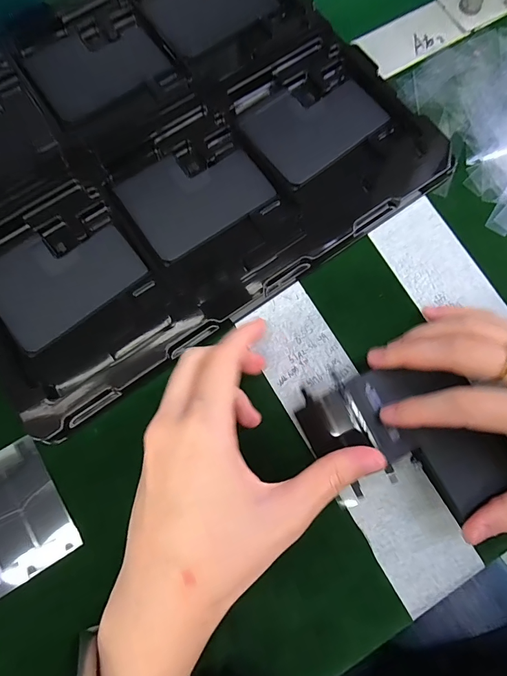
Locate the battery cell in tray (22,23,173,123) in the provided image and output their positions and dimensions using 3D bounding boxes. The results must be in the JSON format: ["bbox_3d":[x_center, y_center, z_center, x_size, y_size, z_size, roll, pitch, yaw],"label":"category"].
[{"bbox_3d":[-0.116,-0.203,0.280,0.089,0.007,0.069,-33,80,-7],"label":"battery cell in tray"}]

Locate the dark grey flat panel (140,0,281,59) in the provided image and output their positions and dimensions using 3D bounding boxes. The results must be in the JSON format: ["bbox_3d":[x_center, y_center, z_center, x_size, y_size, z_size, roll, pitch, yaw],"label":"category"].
[{"bbox_3d":[-0.035,-0.262,0.296,0.089,0.009,0.065,-29,80,-6],"label":"dark grey flat panel"}]

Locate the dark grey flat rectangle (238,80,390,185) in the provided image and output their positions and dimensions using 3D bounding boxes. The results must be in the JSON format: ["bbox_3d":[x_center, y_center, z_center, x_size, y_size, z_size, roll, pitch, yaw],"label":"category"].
[{"bbox_3d":[0.042,-0.153,0.265,0.086,0.004,0.066,-36,81,-7],"label":"dark grey flat rectangle"}]

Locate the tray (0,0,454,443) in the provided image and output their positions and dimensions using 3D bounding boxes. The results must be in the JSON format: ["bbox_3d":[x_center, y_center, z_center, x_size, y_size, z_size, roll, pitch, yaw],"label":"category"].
[{"bbox_3d":[-0.073,-0.138,0.263,0.314,0.016,0.282,-35,81,-7],"label":"tray"}]

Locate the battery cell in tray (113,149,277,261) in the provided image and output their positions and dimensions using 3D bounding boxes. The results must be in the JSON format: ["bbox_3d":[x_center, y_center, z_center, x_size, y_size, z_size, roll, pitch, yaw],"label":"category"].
[{"bbox_3d":[-0.039,-0.100,0.255,0.089,0.004,0.065,-33,80,-7],"label":"battery cell in tray"}]

